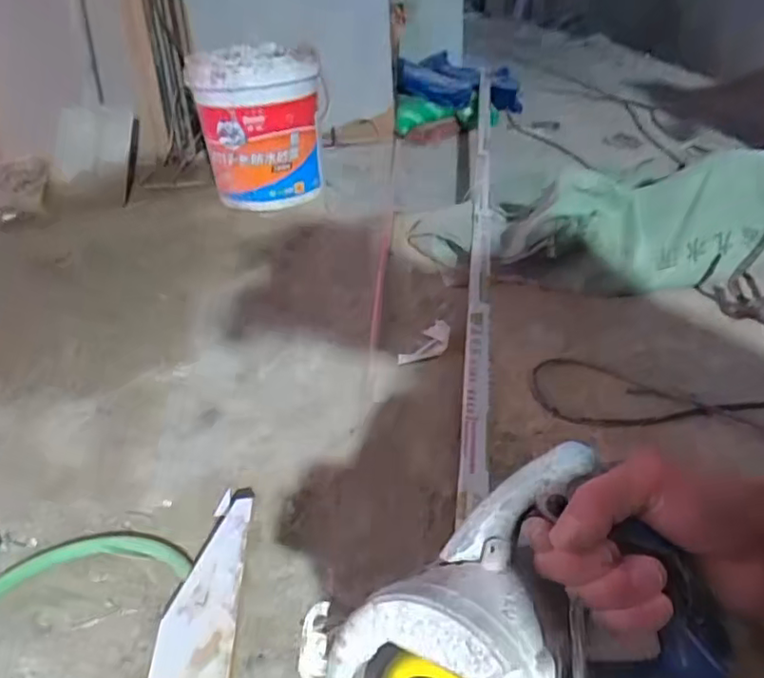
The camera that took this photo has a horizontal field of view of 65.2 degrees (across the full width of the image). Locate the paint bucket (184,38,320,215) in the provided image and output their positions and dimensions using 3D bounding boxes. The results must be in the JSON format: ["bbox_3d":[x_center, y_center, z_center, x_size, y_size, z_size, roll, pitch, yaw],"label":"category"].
[{"bbox_3d":[-0.297,-0.520,1.477,0.303,0.350,0.303,-8,33,-8],"label":"paint bucket"}]

